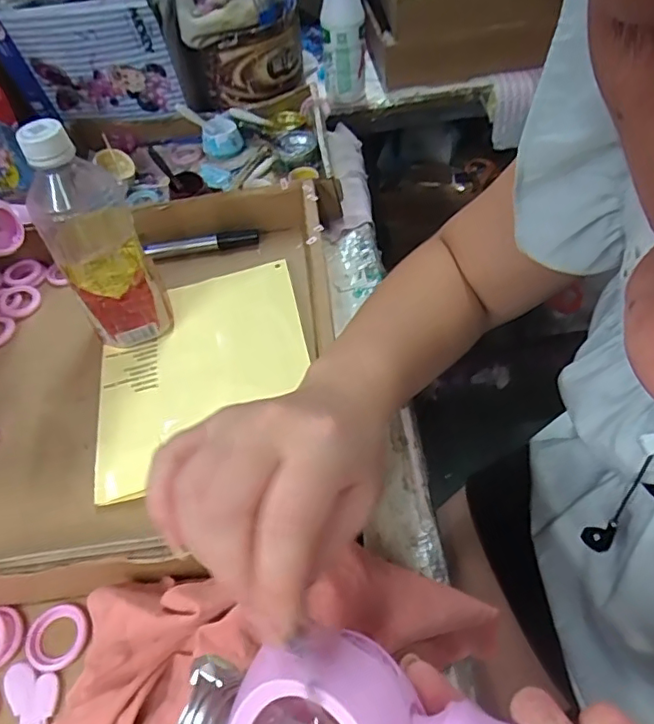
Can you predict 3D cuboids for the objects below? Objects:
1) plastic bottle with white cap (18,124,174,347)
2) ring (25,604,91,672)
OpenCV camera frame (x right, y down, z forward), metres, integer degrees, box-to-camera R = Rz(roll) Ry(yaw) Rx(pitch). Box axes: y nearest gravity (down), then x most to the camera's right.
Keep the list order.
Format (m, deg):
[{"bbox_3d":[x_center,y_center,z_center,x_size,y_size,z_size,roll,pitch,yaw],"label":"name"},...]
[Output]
[{"bbox_3d":[-0.180,-0.097,0.441,0.066,0.181,0.080,-25,54,-14],"label":"plastic bottle with white cap"},{"bbox_3d":[-0.166,0.169,0.350,0.039,0.005,0.037,-3,52,3],"label":"ring"}]

